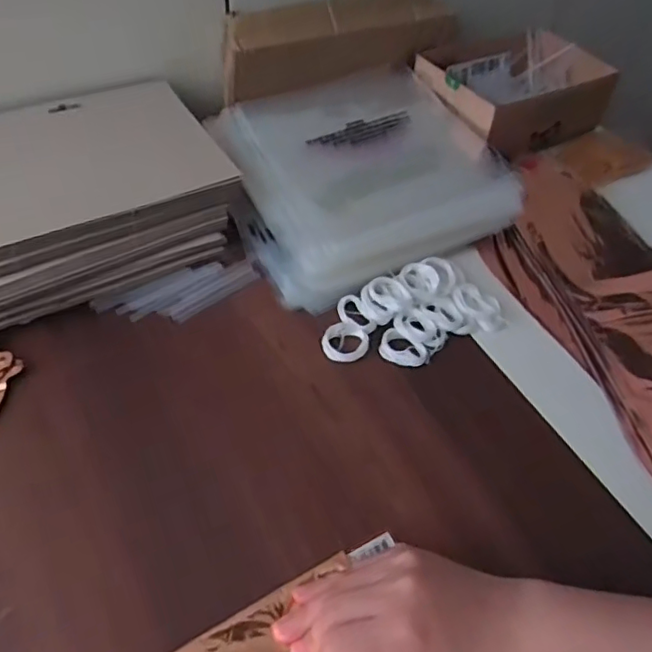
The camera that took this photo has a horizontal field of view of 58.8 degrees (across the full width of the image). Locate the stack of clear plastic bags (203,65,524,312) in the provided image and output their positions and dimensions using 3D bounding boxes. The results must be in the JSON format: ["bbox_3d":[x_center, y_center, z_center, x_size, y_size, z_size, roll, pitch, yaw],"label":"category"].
[{"bbox_3d":[0.033,-0.141,0.542,0.245,0.060,0.221,-20,57,-21],"label":"stack of clear plastic bags"}]

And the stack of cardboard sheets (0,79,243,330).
[{"bbox_3d":[-0.200,-0.112,0.487,0.221,0.072,0.192,-20,57,-21],"label":"stack of cardboard sheets"}]

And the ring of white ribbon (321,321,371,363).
[{"bbox_3d":[0.016,0.012,0.449,0.035,0.011,0.032,3,52,-4],"label":"ring of white ribbon"}]

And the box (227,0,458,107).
[{"bbox_3d":[0.015,-0.275,0.568,0.242,0.081,0.054,-25,59,-23],"label":"box"}]

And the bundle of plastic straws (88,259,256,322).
[{"bbox_3d":[-0.114,-0.027,0.462,0.126,0.010,0.046,-22,58,-22],"label":"bundle of plastic straws"}]

